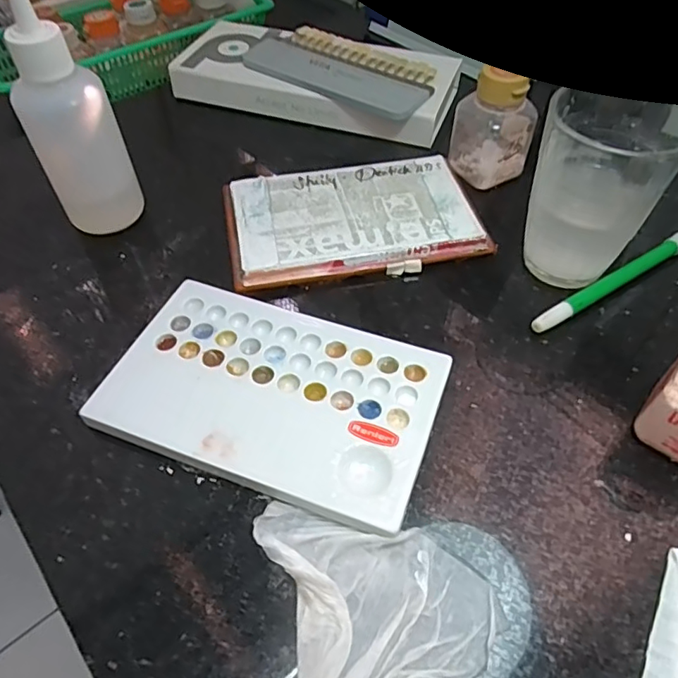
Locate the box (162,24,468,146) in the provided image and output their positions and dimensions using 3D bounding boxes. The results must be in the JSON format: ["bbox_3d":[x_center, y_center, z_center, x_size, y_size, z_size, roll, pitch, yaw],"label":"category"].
[{"bbox_3d":[-0.019,-0.205,0.431,0.215,0.034,0.082,17,55,14],"label":"box"}]

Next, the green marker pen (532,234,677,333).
[{"bbox_3d":[0.165,-0.037,0.311,0.143,0.009,0.009,-28,57,-18],"label":"green marker pen"}]

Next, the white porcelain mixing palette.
[{"bbox_3d":[-0.031,0.026,0.264,0.151,0.012,0.093,18,55,14],"label":"white porcelain mixing palette"}]

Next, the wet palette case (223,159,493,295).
[{"bbox_3d":[0.008,-0.075,0.338,0.150,0.014,0.090,-9,53,-5],"label":"wet palette case"}]

